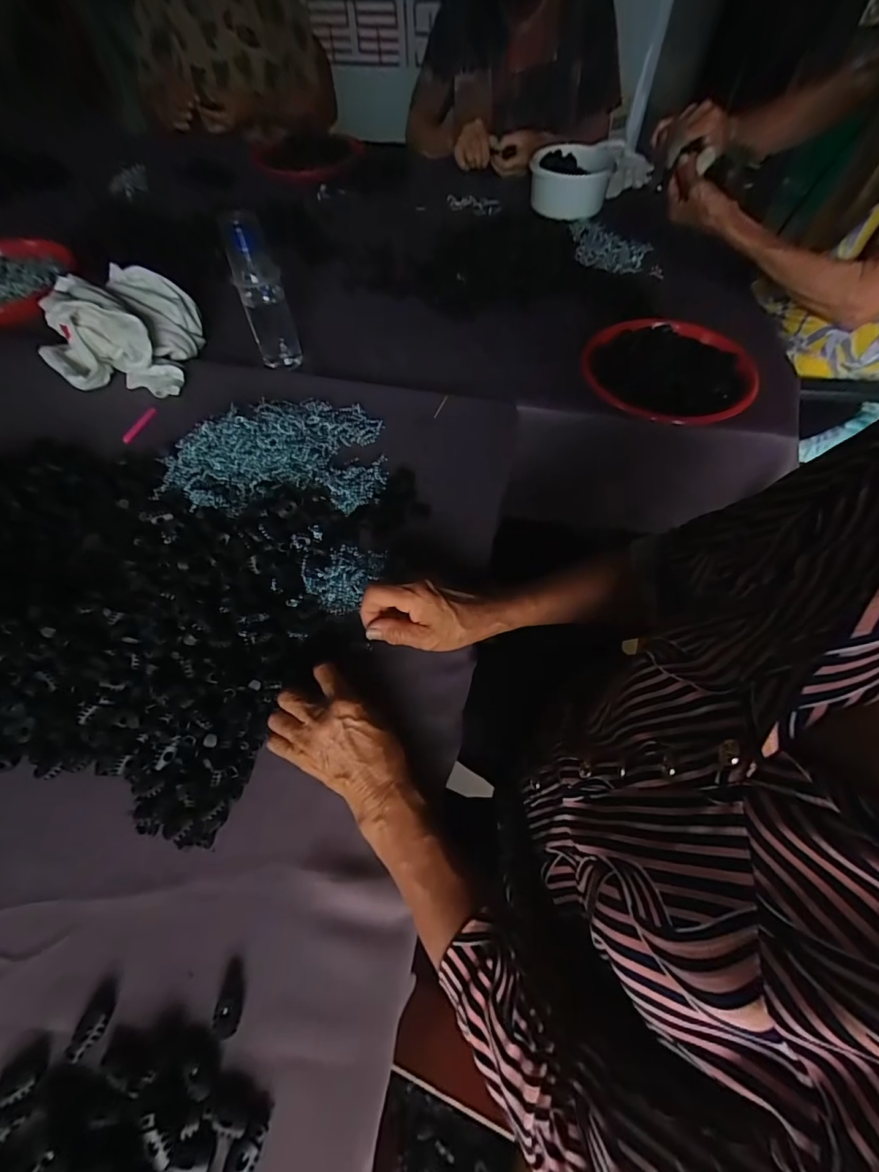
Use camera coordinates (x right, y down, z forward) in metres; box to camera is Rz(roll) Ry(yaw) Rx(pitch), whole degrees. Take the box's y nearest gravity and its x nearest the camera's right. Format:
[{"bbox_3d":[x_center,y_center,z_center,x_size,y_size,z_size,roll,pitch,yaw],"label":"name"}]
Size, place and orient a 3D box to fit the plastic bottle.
[{"bbox_3d":[-0.242,-0.398,0.624,0.062,0.168,0.076,-18,58,-7],"label":"plastic bottle"}]

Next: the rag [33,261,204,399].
[{"bbox_3d":[-0.452,-0.358,0.640,0.192,0.093,0.176,0,58,4],"label":"rag"}]

